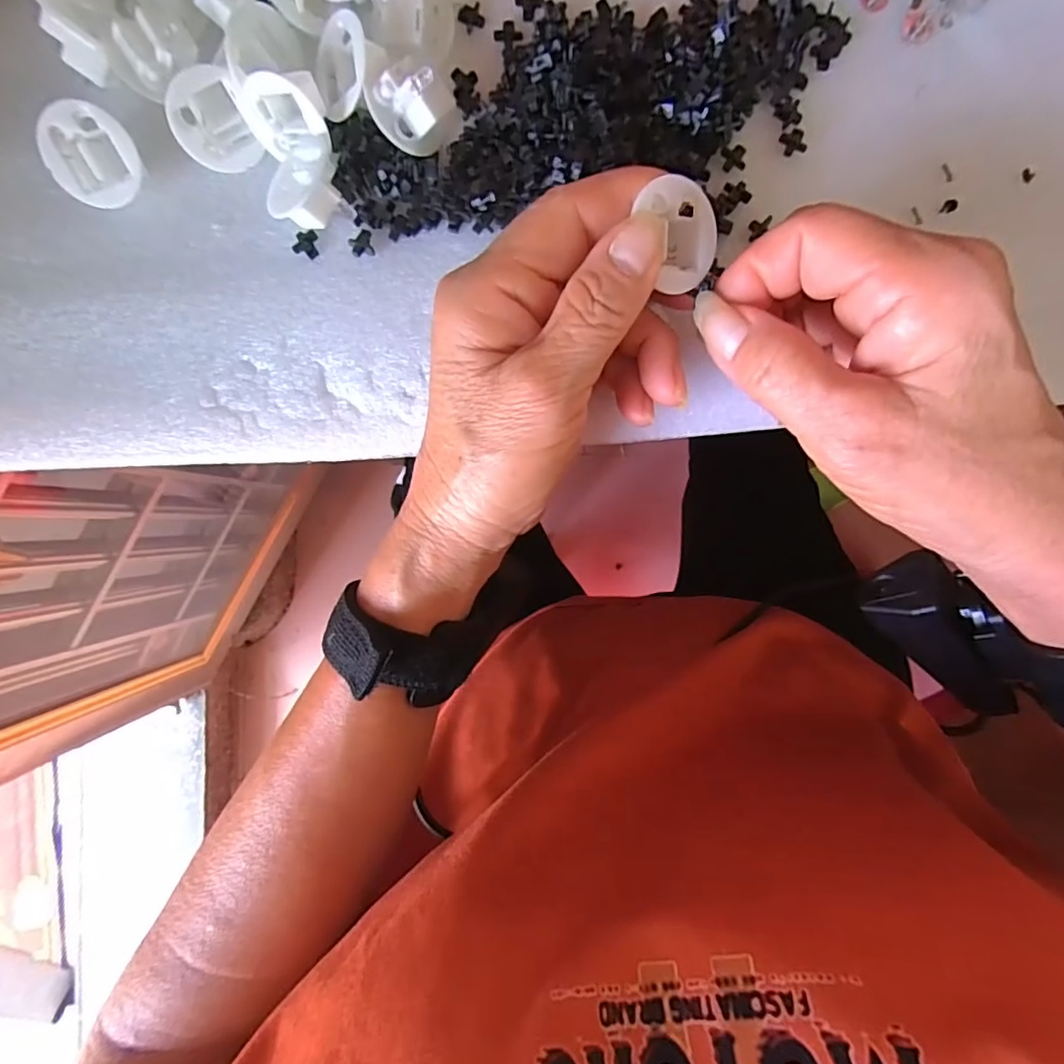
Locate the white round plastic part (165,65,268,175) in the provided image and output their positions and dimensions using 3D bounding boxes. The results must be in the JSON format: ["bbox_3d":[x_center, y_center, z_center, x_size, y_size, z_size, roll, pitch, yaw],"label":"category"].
[{"bbox_3d":[-0.120,-0.152,0.207,0.026,0.032,0.013,-40,52,-17],"label":"white round plastic part"}]

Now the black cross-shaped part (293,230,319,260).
[{"bbox_3d":[-0.089,-0.115,0.220,0.010,0.004,0.010,0,93,0],"label":"black cross-shaped part"}]

